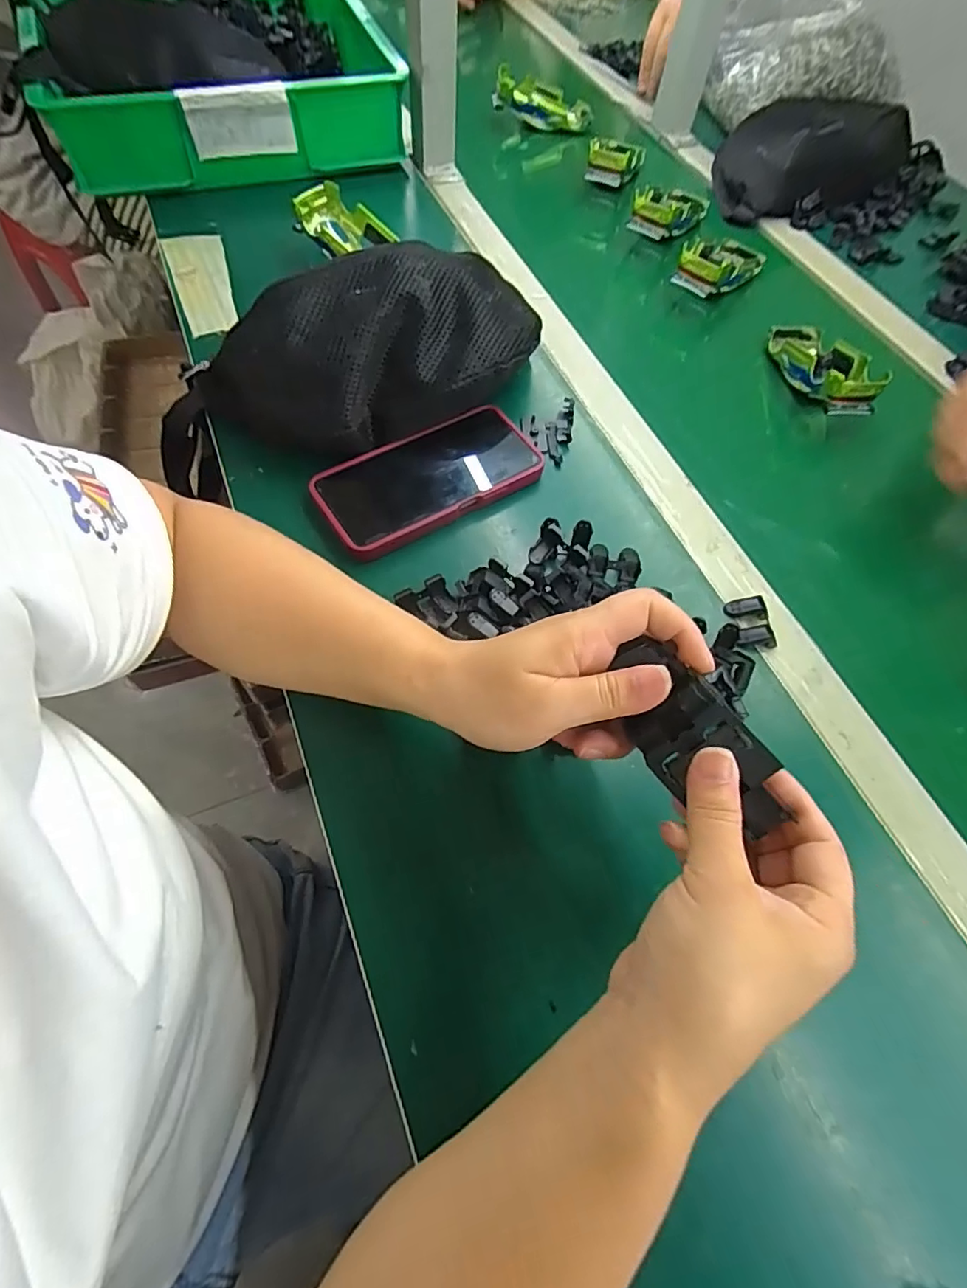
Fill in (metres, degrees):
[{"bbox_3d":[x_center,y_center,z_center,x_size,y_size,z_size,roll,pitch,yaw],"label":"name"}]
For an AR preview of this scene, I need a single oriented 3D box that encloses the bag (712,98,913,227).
[{"bbox_3d":[0.383,-0.577,0.647,0.233,0.067,0.140,-22,66,-13],"label":"bag"}]

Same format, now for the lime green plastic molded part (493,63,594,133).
[{"bbox_3d":[0.076,-0.704,0.718,0.131,0.041,0.055,2,62,-18],"label":"lime green plastic molded part"}]

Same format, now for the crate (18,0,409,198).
[{"bbox_3d":[-0.341,-0.731,0.668,0.382,0.081,0.523,-15,65,-10],"label":"crate"}]

